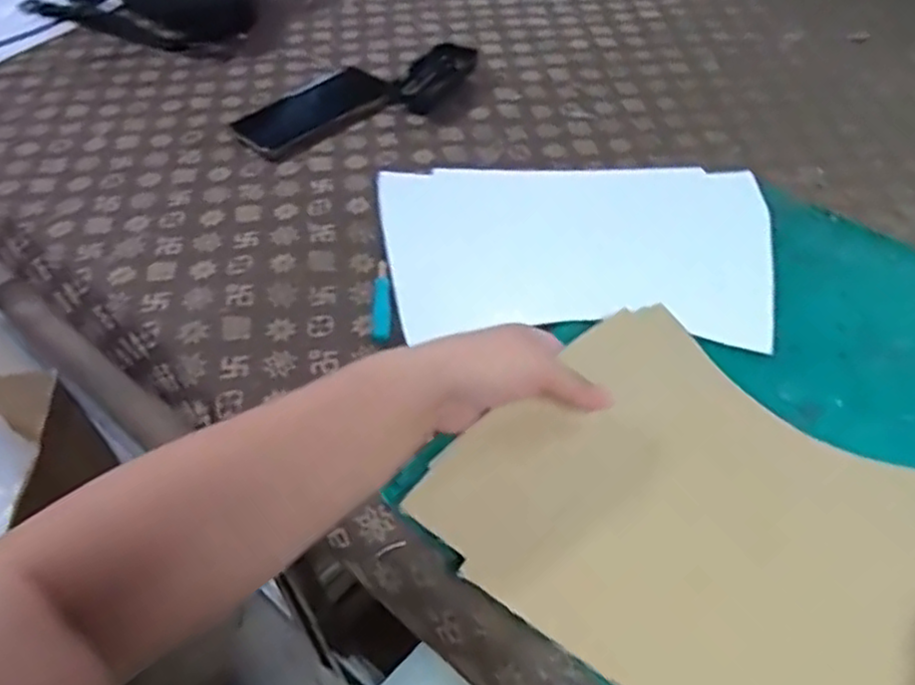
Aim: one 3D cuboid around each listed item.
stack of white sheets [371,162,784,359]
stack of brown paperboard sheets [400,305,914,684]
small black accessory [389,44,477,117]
[{"bbox_3d":[0.097,-0.083,0.586,0.311,0.009,0.208,0,49,1],"label":"stack of white sheets"},{"bbox_3d":[0.160,0.116,0.407,0.321,0.043,0.208,31,56,25],"label":"stack of brown paperboard sheets"},{"bbox_3d":[-0.024,-0.276,0.751,0.055,0.021,0.113,19,52,17],"label":"small black accessory"}]

